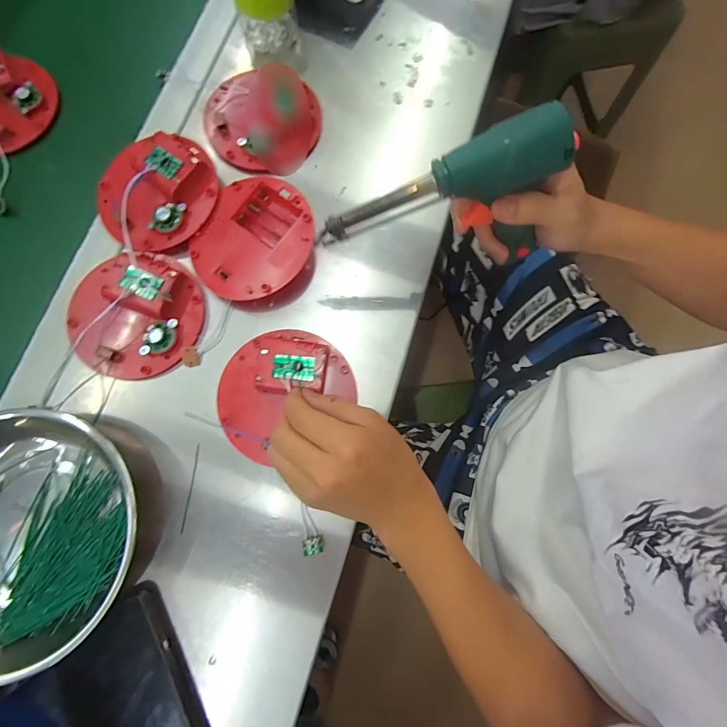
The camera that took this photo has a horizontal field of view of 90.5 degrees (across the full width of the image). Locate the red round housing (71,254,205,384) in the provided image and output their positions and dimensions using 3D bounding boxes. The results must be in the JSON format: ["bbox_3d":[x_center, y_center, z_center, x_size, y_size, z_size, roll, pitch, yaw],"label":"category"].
[{"bbox_3d":[-0.213,-0.049,0.330,0.118,0.023,0.117,5,77,1],"label":"red round housing"}]

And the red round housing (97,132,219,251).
[{"bbox_3d":[-0.204,-0.167,0.348,0.116,0.032,0.109,0,77,-1],"label":"red round housing"}]

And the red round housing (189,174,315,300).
[{"bbox_3d":[-0.103,-0.118,0.341,0.109,0.029,0.118,0,77,-1],"label":"red round housing"}]

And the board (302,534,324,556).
[{"bbox_3d":[-0.042,0.151,0.300,0.017,0.004,0.016,1,38,-22],"label":"board"}]

